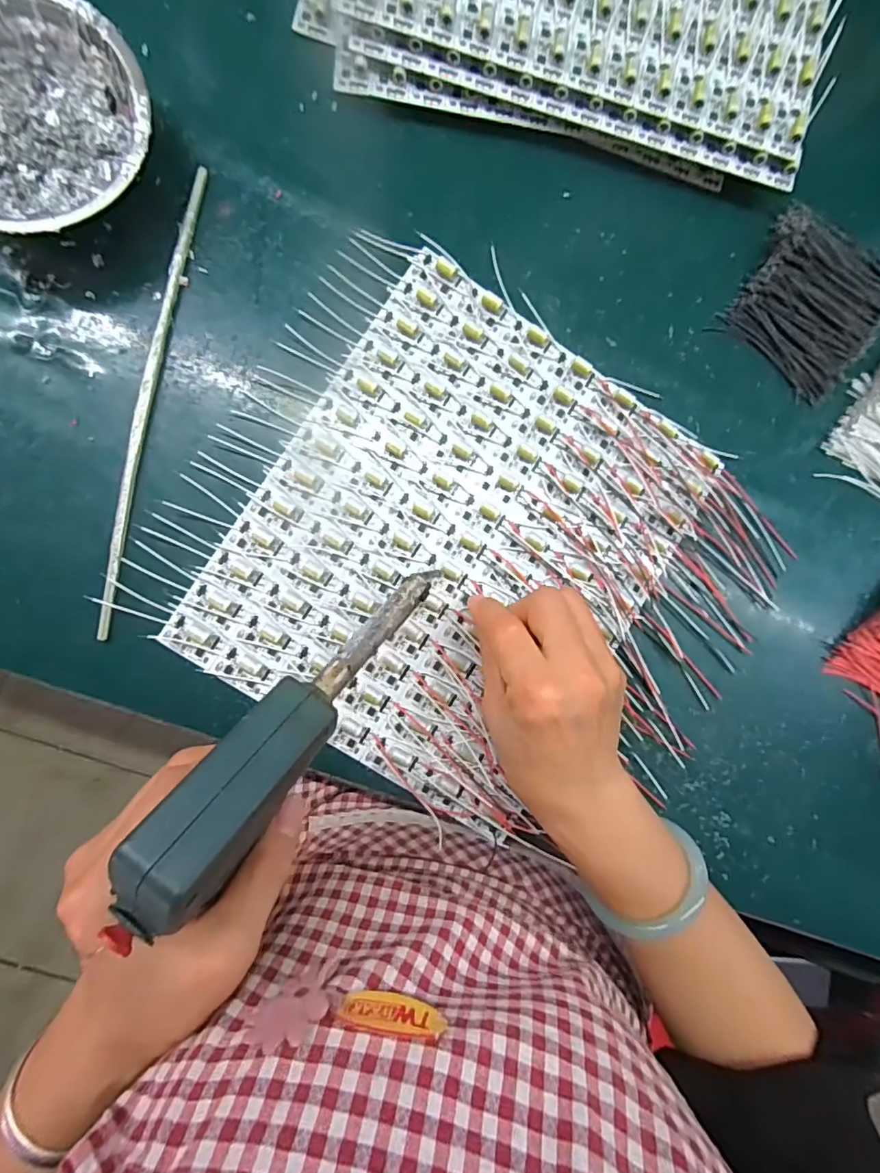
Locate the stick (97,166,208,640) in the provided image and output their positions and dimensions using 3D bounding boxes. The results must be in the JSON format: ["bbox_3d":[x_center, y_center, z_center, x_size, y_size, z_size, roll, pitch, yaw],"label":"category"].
[{"bbox_3d":[-0.170,-0.109,0.289,0.011,0.008,0.276,11,89,-6],"label":"stick"}]

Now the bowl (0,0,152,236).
[{"bbox_3d":[-0.216,-0.248,0.268,0.122,0.040,0.117,0,91,-6],"label":"bowl"}]

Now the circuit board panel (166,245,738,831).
[{"bbox_3d":[0.013,-0.025,0.311,0.236,0.013,0.283,33,87,-5],"label":"circuit board panel"}]

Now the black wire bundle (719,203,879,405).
[{"bbox_3d":[0.248,-0.188,0.331,0.091,0.020,0.094,32,87,-5],"label":"black wire bundle"}]

